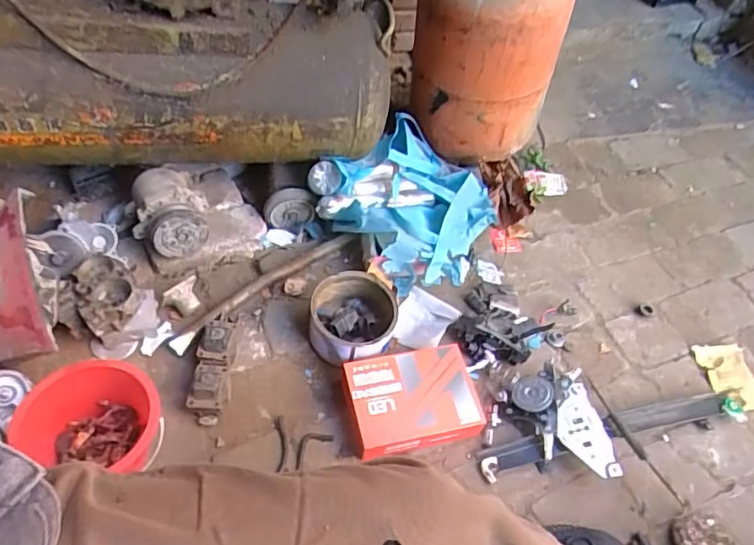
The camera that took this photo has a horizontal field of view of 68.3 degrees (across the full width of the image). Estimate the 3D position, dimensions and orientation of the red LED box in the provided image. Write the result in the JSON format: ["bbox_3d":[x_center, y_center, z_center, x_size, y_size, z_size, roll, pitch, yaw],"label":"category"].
[{"bbox_3d":[0.063,0.212,0.925,0.210,0.044,0.160,-11,51,-13],"label":"red LED box"}]

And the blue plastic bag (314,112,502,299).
[{"bbox_3d":[0.077,-0.145,1.164,0.317,0.147,0.326,32,55,16],"label":"blue plastic bag"}]

